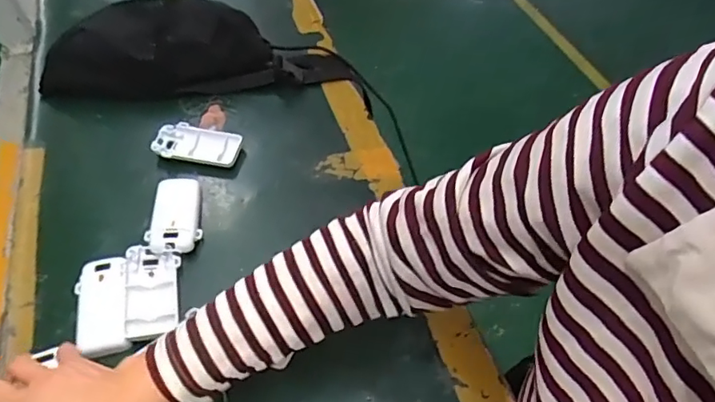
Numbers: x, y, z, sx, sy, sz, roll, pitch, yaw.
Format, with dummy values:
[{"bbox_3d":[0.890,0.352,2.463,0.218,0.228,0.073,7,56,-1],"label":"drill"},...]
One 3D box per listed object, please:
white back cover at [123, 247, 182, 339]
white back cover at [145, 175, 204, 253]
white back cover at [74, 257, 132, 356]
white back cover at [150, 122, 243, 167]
[{"bbox_3d":[-0.186,0.079,0.478,0.045,0.012,0.091,-13,52,-9],"label":"white back cover"},{"bbox_3d":[-0.181,0.011,0.527,0.048,0.013,0.093,-4,51,-2],"label":"white back cover"},{"bbox_3d":[-0.228,0.093,0.471,0.045,0.016,0.095,-15,52,-10],"label":"white back cover"},{"bbox_3d":[-0.181,-0.063,0.595,0.094,0.016,0.050,6,49,7],"label":"white back cover"}]

